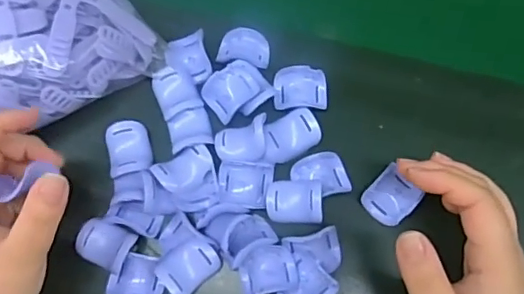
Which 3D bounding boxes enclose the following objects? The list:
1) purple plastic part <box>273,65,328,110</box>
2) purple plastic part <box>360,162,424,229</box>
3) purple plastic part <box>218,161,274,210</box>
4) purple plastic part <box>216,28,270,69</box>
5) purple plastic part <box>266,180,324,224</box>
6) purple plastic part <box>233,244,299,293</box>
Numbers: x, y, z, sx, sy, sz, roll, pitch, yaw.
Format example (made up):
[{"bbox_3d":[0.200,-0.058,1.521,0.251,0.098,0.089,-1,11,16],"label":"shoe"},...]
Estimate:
[{"bbox_3d":[0.028,-0.042,0.400,0.038,0.013,0.029,-1,75,0],"label":"purple plastic part"},{"bbox_3d":[0.087,0.036,0.379,0.030,0.013,0.033,43,95,17],"label":"purple plastic part"},{"bbox_3d":[-0.012,0.025,0.379,0.035,0.014,0.030,9,75,3],"label":"purple plastic part"},{"bbox_3d":[-0.012,-0.074,0.413,0.037,0.009,0.027,12,75,4],"label":"purple plastic part"},{"bbox_3d":[0.022,0.035,0.369,0.037,0.010,0.028,3,75,1],"label":"purple plastic part"},{"bbox_3d":[0.004,0.082,0.370,0.039,0.017,0.033,-9,75,-2],"label":"purple plastic part"}]

